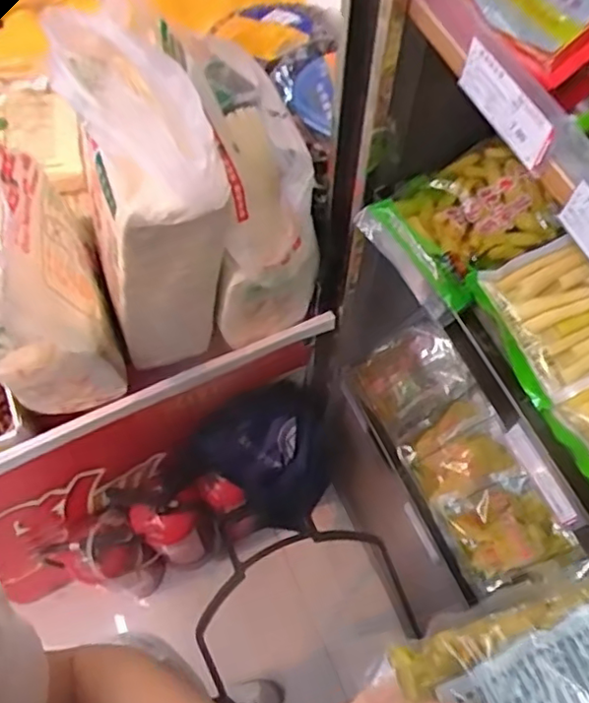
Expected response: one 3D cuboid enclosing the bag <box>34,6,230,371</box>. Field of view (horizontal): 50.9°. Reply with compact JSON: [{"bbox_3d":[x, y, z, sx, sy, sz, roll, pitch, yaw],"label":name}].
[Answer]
[{"bbox_3d":[-0.175,-0.177,0.779,0.158,0.377,0.283,-12,65,-6],"label":"bag"}]

